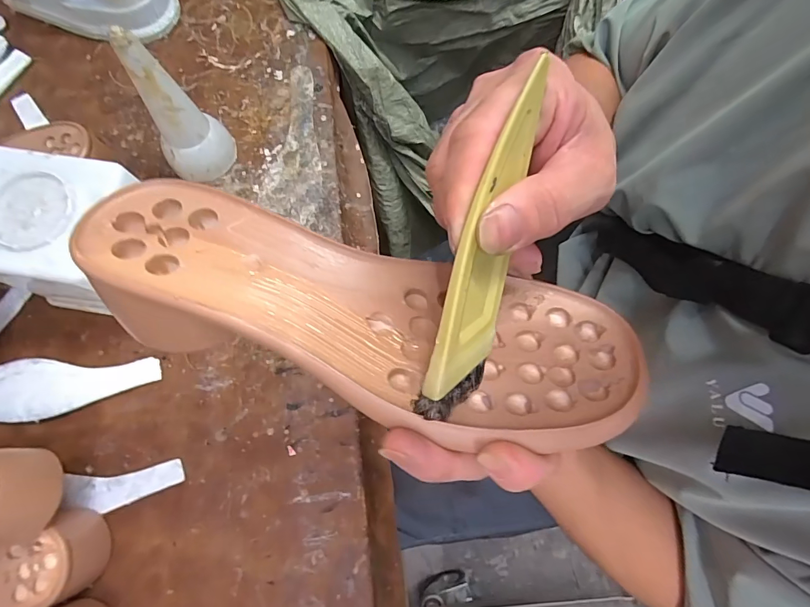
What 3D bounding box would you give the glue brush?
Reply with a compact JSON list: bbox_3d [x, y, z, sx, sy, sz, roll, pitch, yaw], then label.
[{"bbox_3d":[0.032,-0.017,0.160,0.008,0.032,0.124,22,102,43],"label":"glue brush"}]

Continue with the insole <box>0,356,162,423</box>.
[{"bbox_3d":[-0.317,0.076,0.384,0.168,0.010,0.054,-7,76,-3],"label":"insole"}]

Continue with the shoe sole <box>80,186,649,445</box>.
[{"bbox_3d":[-0.019,0.005,0.183,0.236,0.040,0.086,18,53,-5],"label":"shoe sole"}]

